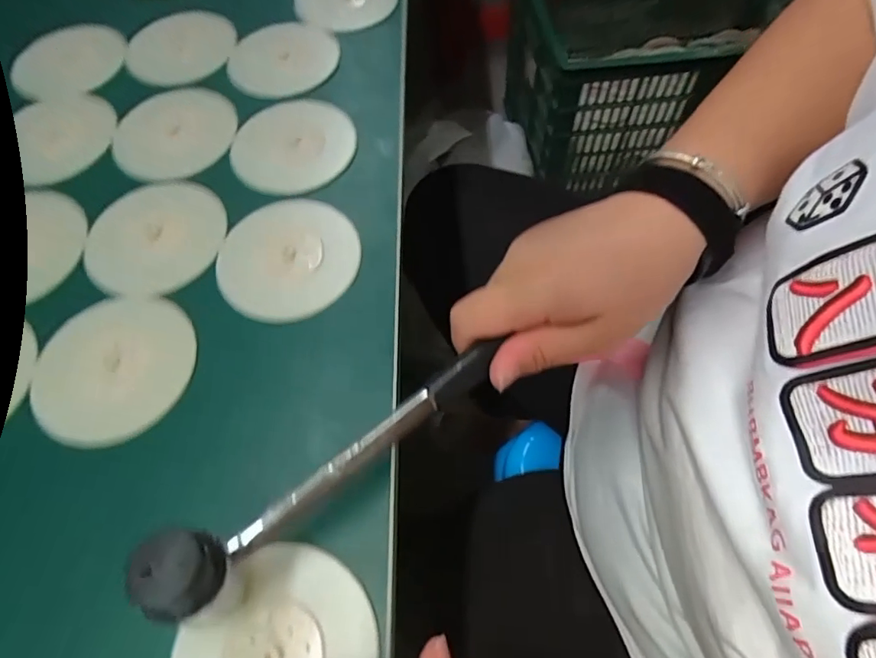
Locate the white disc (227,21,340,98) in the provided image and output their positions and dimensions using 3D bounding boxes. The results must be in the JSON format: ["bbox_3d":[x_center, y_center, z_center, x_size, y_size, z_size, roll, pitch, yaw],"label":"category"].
[{"bbox_3d":[-0.123,-0.220,0.411,0.084,0.009,0.083,-3,62,-1],"label":"white disc"}]

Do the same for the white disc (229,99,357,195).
[{"bbox_3d":[-0.102,-0.130,0.361,0.077,0.011,0.087,23,65,12],"label":"white disc"}]

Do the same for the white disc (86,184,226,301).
[{"bbox_3d":[-0.179,-0.059,0.323,0.081,0.005,0.085,0,62,0],"label":"white disc"}]

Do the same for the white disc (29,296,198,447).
[{"bbox_3d":[-0.179,0.021,0.284,0.082,0.004,0.085,-3,60,-2],"label":"white disc"}]

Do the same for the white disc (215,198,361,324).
[{"bbox_3d":[-0.091,-0.045,0.314,0.077,0.007,0.088,40,69,19],"label":"white disc"}]

